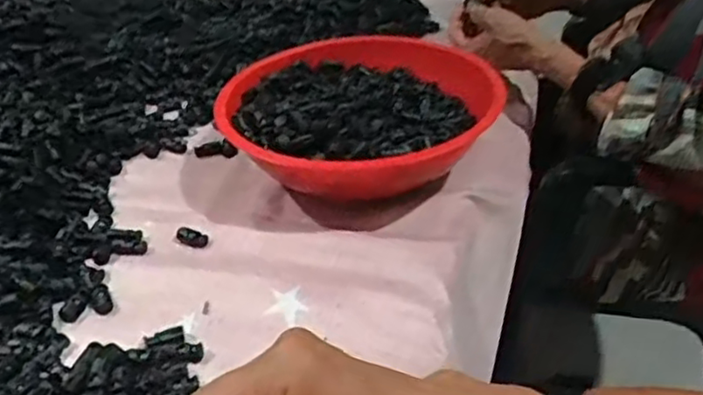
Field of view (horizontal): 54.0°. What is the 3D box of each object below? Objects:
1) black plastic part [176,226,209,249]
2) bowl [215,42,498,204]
[{"bbox_3d":[-0.133,0.034,0.579,0.031,0.008,0.016,20,40,27],"label":"black plastic part"},{"bbox_3d":[-0.001,-0.068,0.646,0.231,0.083,0.237,-1,35,0],"label":"bowl"}]

